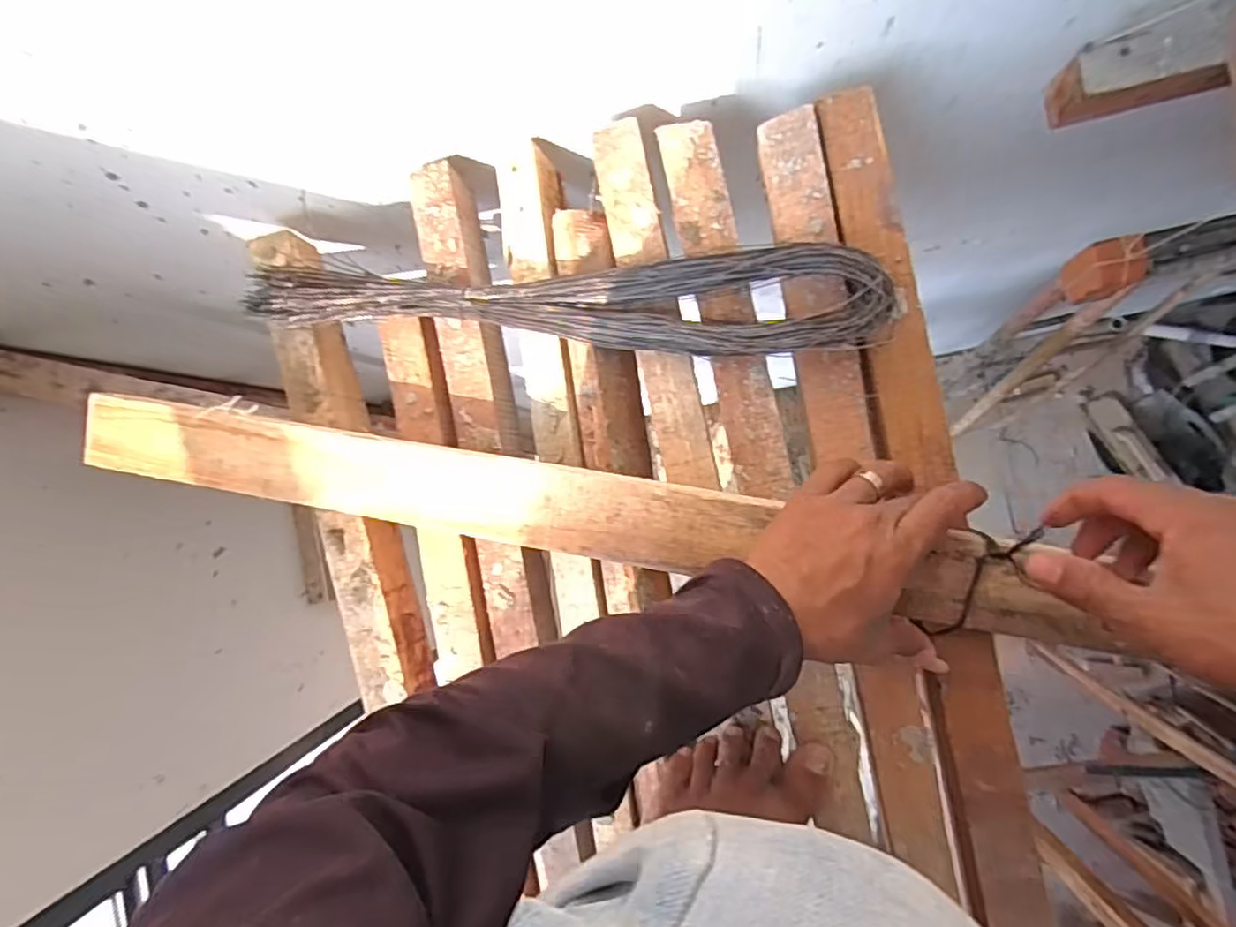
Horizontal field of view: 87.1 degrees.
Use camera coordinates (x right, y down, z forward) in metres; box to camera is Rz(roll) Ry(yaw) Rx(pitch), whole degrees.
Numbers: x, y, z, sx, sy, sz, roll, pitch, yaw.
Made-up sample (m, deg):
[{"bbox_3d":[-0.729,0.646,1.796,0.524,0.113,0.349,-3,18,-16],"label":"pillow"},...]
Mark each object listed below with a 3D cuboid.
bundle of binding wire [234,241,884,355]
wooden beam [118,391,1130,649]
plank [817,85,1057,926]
[{"bbox_3d":[-0.050,-0.126,0.455,0.466,0.051,0.078,6,90,9],"label":"bundle of binding wire"},{"bbox_3d":[-0.056,0.030,0.450,0.690,0.028,0.060,9,91,10],"label":"wooden beam"},{"bbox_3d":[0.213,0.046,0.434,0.043,0.018,0.605,-11,88,9],"label":"plank"}]

